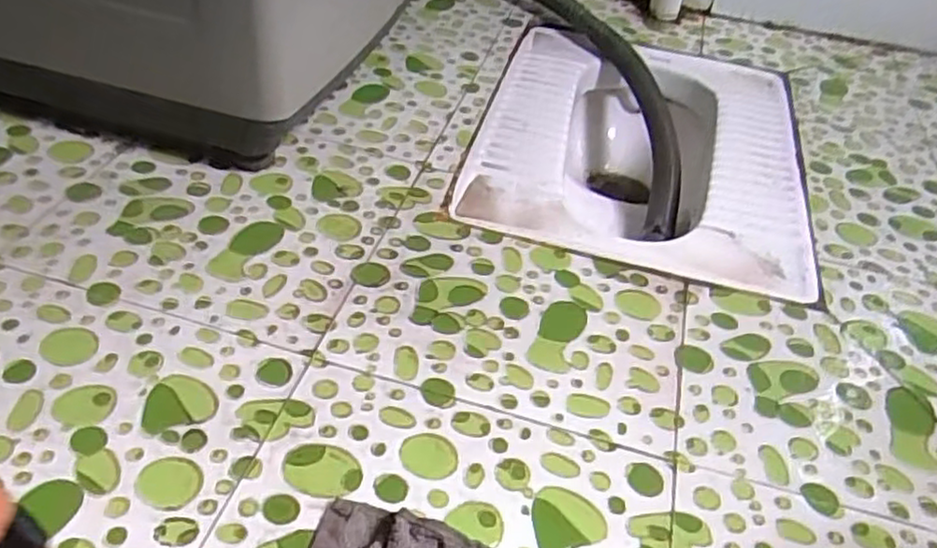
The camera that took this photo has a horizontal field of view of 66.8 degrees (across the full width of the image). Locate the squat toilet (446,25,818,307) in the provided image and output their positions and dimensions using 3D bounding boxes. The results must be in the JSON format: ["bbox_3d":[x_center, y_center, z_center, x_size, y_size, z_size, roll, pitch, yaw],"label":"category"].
[{"bbox_3d":[0.214,-0.125,0.950,0.375,0.158,0.518,14,42,8],"label":"squat toilet"}]

